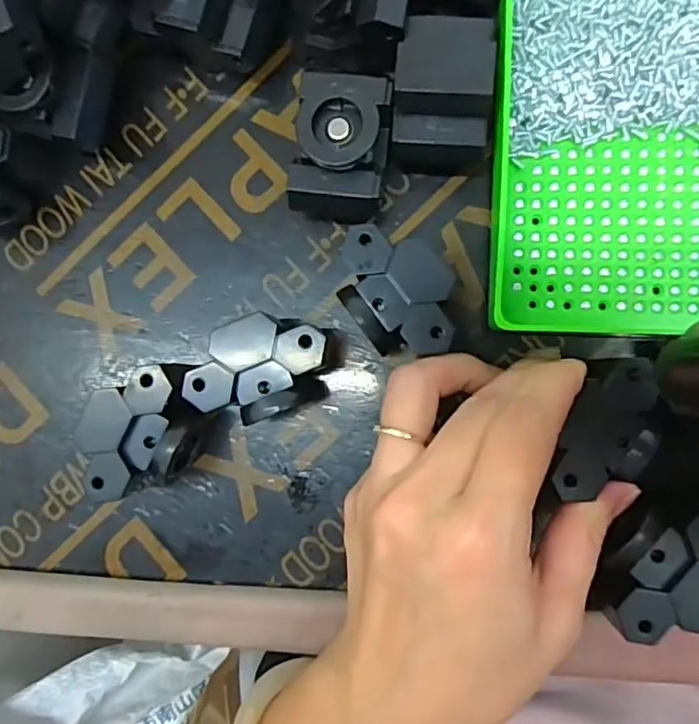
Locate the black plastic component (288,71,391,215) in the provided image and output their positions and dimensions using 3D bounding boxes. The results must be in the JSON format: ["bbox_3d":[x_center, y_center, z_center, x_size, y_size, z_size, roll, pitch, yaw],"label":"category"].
[{"bbox_3d":[-0.003,-0.089,0.248,0.037,0.041,0.054,8,90,6],"label":"black plastic component"}]

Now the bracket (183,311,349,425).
[{"bbox_3d":[-0.034,0.002,0.248,0.059,0.043,0.038,-20,87,5],"label":"bracket"}]

